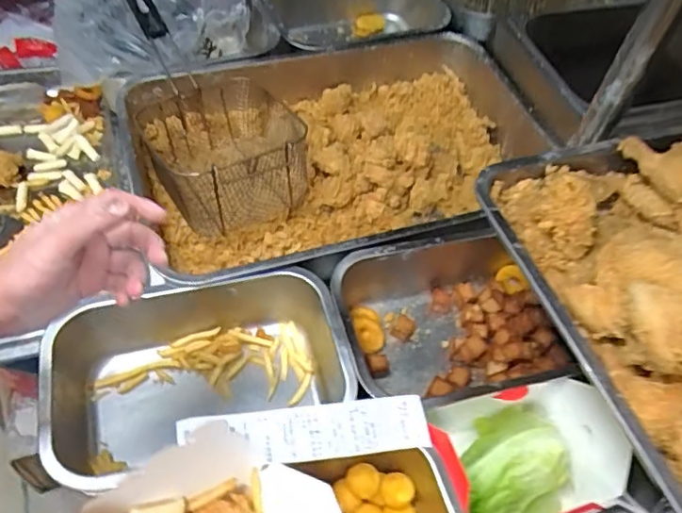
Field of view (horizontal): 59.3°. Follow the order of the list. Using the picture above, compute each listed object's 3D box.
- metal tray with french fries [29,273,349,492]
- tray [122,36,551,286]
[{"bbox_3d":[-0.157,0.135,0.675,0.317,0.108,0.202,-15,56,-16],"label":"metal tray with french fries"},{"bbox_3d":[-0.012,-0.179,0.905,0.557,0.119,0.306,-11,55,-13],"label":"tray"}]

